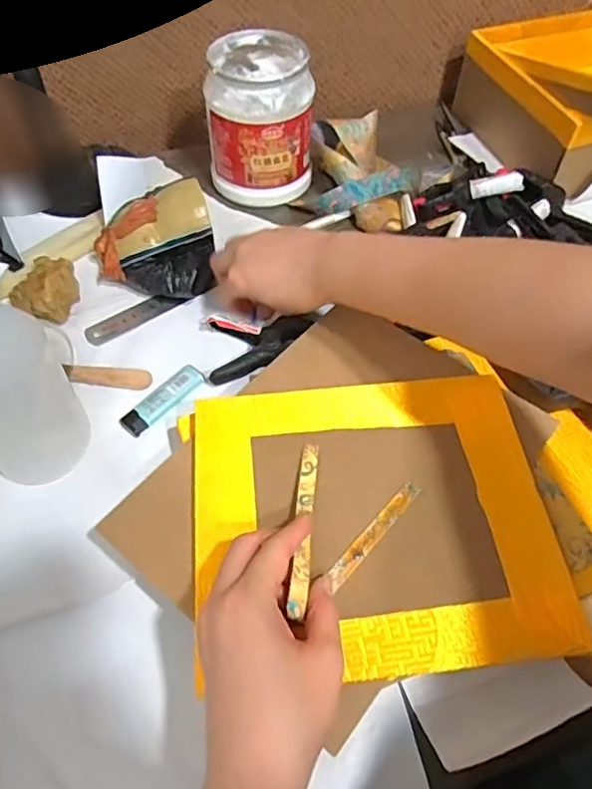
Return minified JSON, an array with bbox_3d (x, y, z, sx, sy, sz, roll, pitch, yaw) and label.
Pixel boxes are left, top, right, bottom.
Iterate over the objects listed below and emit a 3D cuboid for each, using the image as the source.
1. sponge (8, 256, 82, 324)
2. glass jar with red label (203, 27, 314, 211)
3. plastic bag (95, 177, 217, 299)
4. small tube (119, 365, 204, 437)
[{"bbox_3d":[-0.229,-0.097,0.541,0.054,0.040,0.059,31,60,19],"label":"sponge"},{"bbox_3d":[-0.038,-0.295,0.627,0.107,0.139,0.109,-1,55,-2],"label":"glass jar with red label"},{"bbox_3d":[-0.131,-0.134,0.542,0.107,0.079,0.086,-14,56,-11],"label":"plastic bag"},{"bbox_3d":[-0.113,0.003,0.488,0.024,0.006,0.078,37,62,22],"label":"small tube"}]

